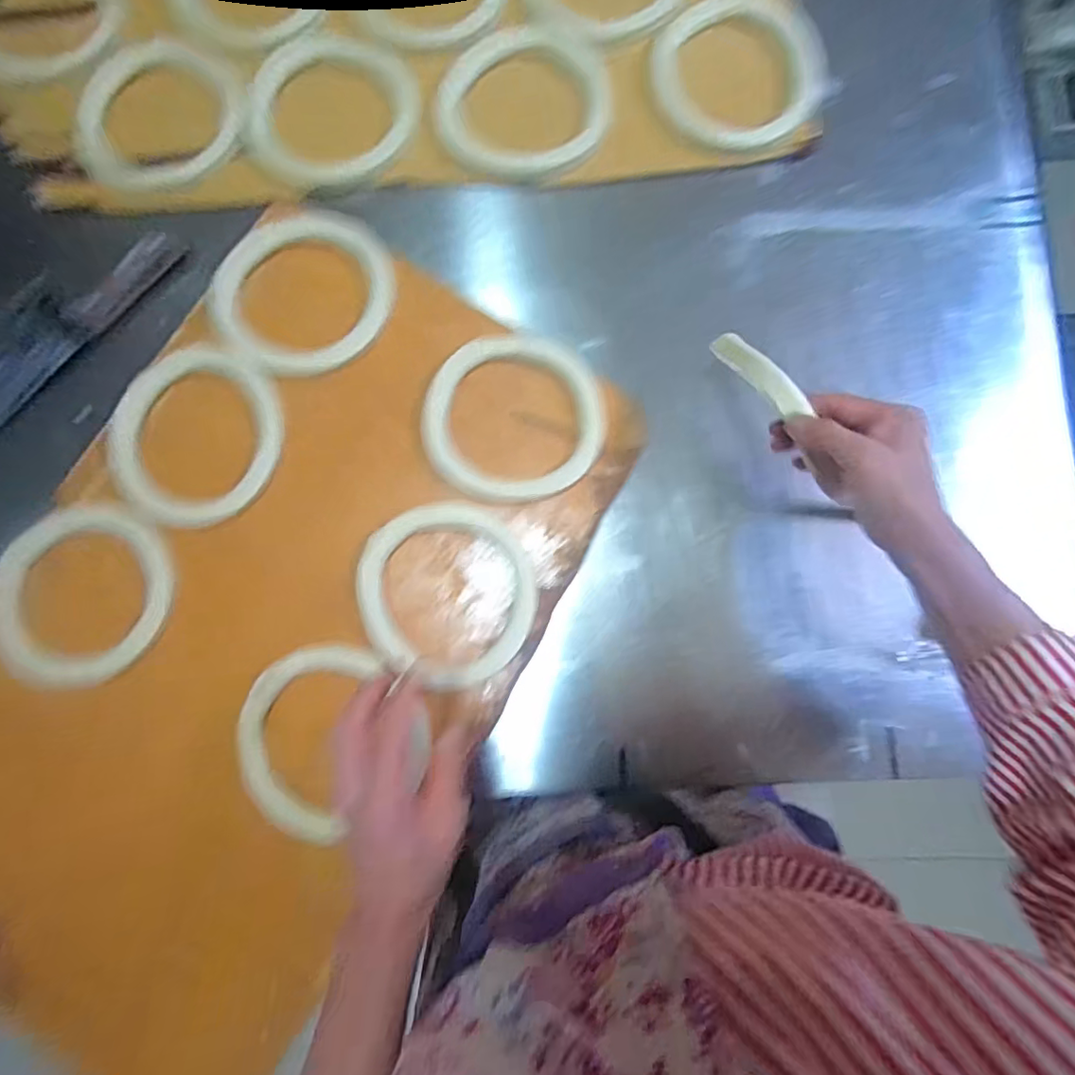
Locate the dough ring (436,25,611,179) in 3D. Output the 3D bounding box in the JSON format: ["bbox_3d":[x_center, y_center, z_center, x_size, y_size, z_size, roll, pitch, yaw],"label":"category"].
[{"bbox_3d":[-0.014,-0.423,0.546,0.162,0.021,0.144,-8,84,-2],"label":"dough ring"}]

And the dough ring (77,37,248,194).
[{"bbox_3d":[-0.362,-0.411,0.548,0.155,0.014,0.160,-3,84,-1],"label":"dough ring"}]

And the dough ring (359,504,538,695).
[{"bbox_3d":[-0.075,0.048,0.481,0.143,0.021,0.155,0,83,-1],"label":"dough ring"}]

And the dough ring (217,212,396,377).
[{"bbox_3d":[-0.214,-0.228,0.517,0.158,0.018,0.165,0,83,-1],"label":"dough ring"}]

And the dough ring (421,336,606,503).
[{"bbox_3d":[-0.020,-0.107,0.508,0.160,0.010,0.149,0,83,-1],"label":"dough ring"}]

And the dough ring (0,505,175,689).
[{"bbox_3d":[-0.396,0.047,0.480,0.153,0.022,0.150,0,83,-1],"label":"dough ring"}]

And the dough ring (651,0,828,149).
[{"bbox_3d":[0.195,-0.447,0.541,0.165,0.019,0.152,0,83,-1],"label":"dough ring"}]

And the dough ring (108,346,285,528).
[{"bbox_3d":[-0.304,-0.092,0.503,0.139,0.015,0.161,12,83,0],"label":"dough ring"}]

